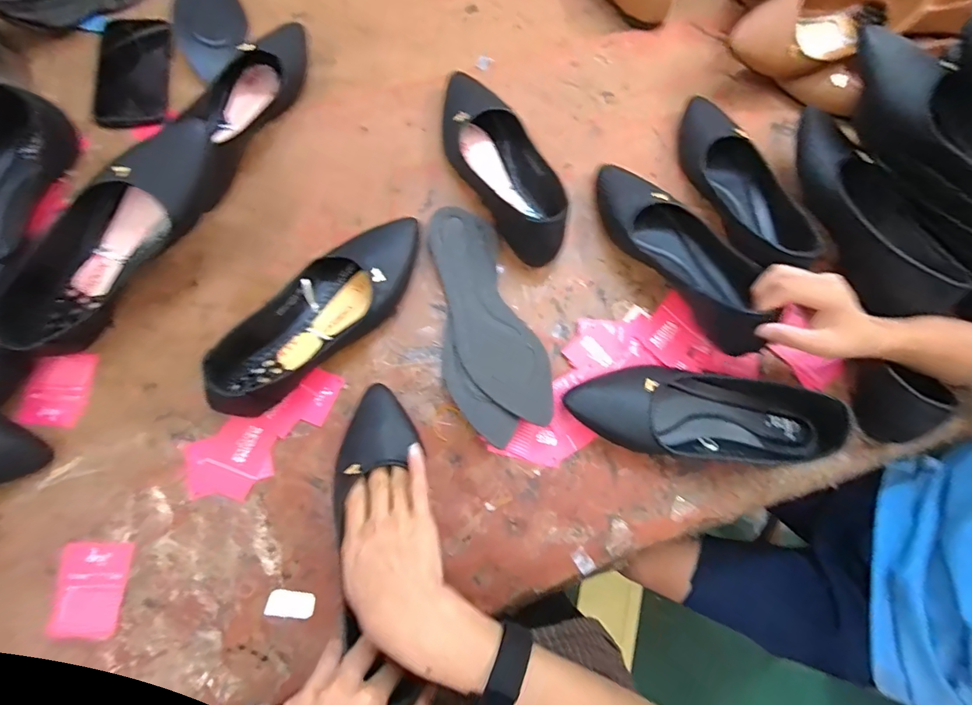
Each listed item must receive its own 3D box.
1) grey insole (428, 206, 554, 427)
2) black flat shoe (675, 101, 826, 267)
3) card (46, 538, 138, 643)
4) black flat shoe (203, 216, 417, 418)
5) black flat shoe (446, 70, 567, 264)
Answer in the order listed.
[{"bbox_3d":[0.003,-0.041,0.491,0.079,0.022,0.247,-19,76,-6],"label":"grey insole"},{"bbox_3d":[0.295,-0.196,0.526,0.090,0.050,0.222,-17,75,-9],"label":"black flat shoe"},{"bbox_3d":[-0.351,0.211,0.412,0.056,0.005,0.077,4,73,-9],"label":"card"},{"bbox_3d":[-0.165,-0.047,0.468,0.263,0.058,0.094,-40,79,-11],"label":"black flat shoe"},{"bbox_3d":[0.017,-0.221,0.527,0.088,0.056,0.260,-30,78,-9],"label":"black flat shoe"}]

